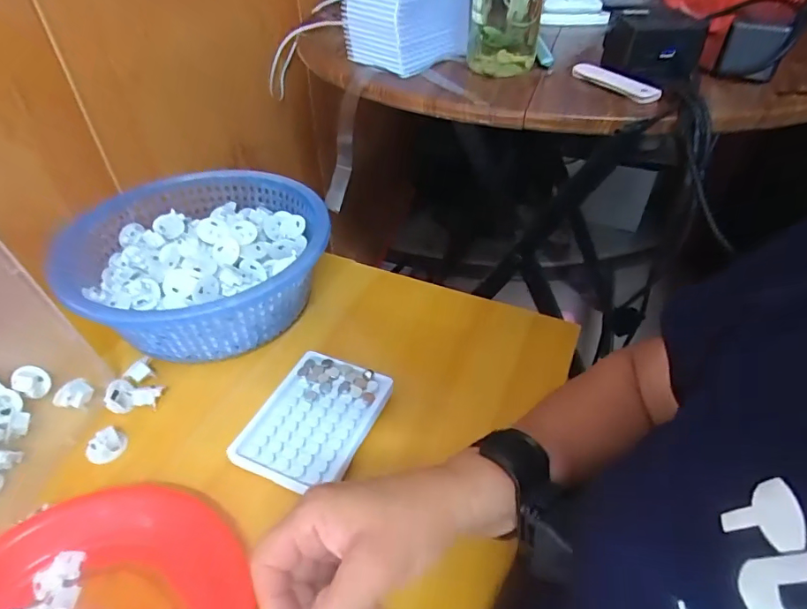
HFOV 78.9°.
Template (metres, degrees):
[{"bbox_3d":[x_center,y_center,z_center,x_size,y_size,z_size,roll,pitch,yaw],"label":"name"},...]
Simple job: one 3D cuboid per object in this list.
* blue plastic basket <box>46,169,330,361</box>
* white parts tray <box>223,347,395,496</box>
[{"bbox_3d":[-0.226,-0.052,0.547,0.264,0.081,0.261,1,43,-1],"label":"blue plastic basket"},{"bbox_3d":[-0.082,0.102,0.446,0.102,0.012,0.129,18,45,17],"label":"white parts tray"}]

